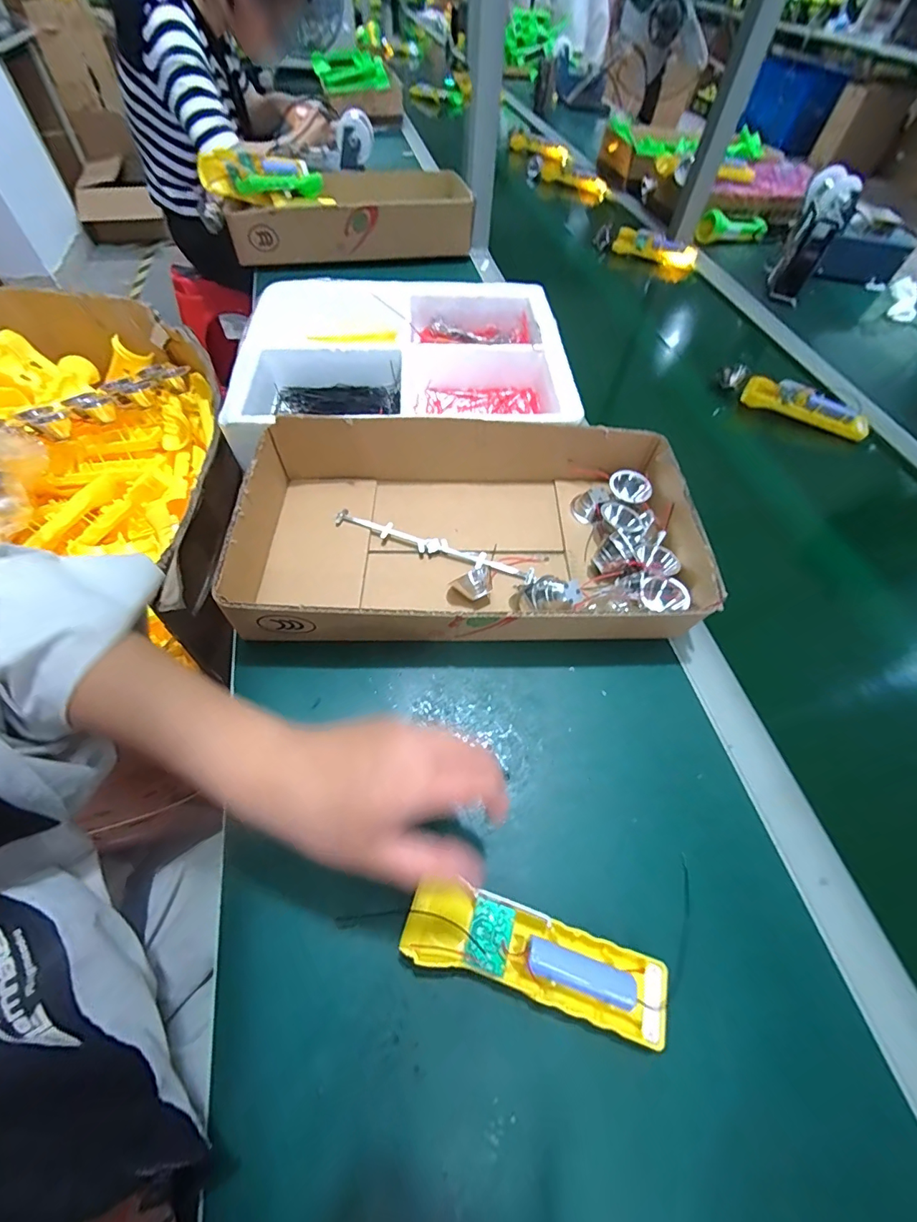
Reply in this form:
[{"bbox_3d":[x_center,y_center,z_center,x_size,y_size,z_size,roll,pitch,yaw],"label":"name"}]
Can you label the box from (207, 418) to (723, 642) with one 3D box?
[{"bbox_3d":[0.011,-0.082,0.442,0.416,0.075,0.228,0,60,-1],"label":"box"}]

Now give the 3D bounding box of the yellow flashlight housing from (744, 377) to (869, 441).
[{"bbox_3d":[0.487,-0.287,0.625,0.162,0.031,0.041,26,63,14],"label":"yellow flashlight housing"}]

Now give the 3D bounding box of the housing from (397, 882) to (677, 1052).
[{"bbox_3d":[0.048,0.218,0.281,0.163,0.032,0.044,15,61,8],"label":"housing"}]

